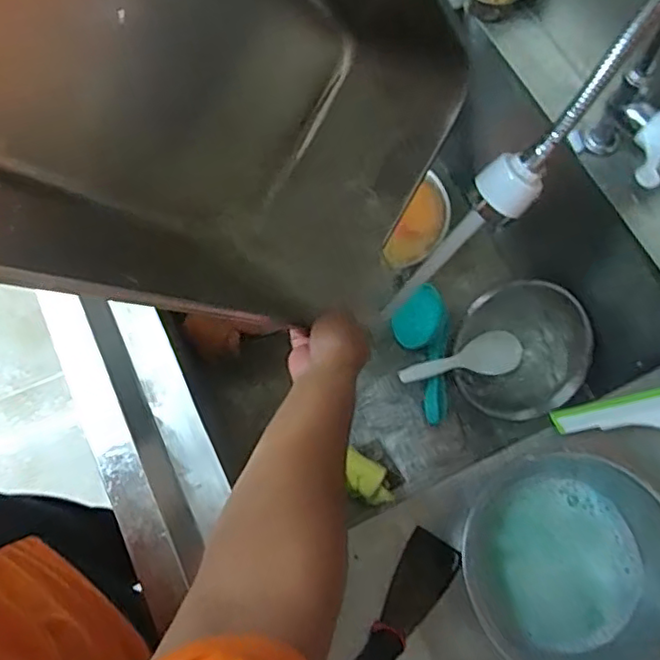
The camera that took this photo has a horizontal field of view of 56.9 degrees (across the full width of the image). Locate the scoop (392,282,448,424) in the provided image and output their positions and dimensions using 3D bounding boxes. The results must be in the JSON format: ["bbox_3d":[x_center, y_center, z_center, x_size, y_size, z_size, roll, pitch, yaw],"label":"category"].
[{"bbox_3d":[0.151,0.033,0.898,0.084,0.026,0.194,-17,72,-6],"label":"scoop"}]

